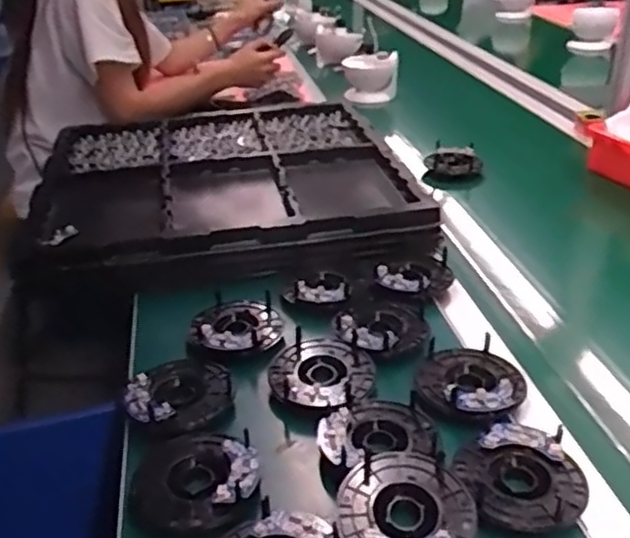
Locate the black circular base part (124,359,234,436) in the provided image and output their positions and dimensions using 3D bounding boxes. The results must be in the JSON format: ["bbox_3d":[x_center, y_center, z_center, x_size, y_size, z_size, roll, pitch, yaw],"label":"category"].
[{"bbox_3d":[-0.128,0.112,0.644,0.095,0.018,0.094,-1,30,1],"label":"black circular base part"}]

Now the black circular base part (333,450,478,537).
[{"bbox_3d":[0.068,0.182,0.519,0.102,0.011,0.102,-1,30,1],"label":"black circular base part"}]

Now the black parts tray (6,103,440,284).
[{"bbox_3d":[-0.156,-0.122,1.068,0.532,0.104,0.531,-10,31,-14],"label":"black parts tray"}]

